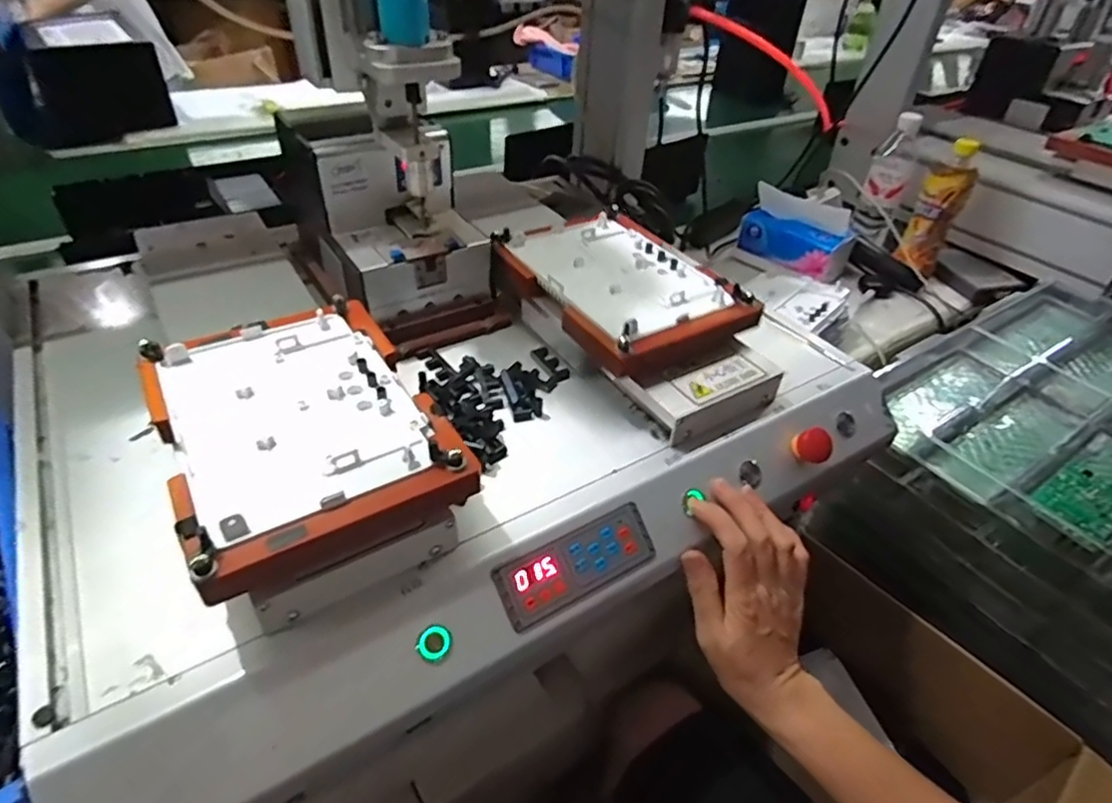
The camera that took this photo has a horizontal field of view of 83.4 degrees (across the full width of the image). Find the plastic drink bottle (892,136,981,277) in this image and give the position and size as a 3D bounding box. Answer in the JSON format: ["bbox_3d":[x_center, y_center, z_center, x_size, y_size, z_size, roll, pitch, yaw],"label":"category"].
[{"bbox_3d":[0.589,-0.287,0.970,0.065,0.210,0.055,19,42,17],"label":"plastic drink bottle"}]

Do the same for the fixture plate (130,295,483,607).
[{"bbox_3d":[-0.166,0.012,0.407,0.160,0.024,0.232,-22,46,-28],"label":"fixture plate"}]

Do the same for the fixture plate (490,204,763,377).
[{"bbox_3d":[0.058,-0.109,0.577,0.160,0.036,0.208,-22,46,-27],"label":"fixture plate"}]

